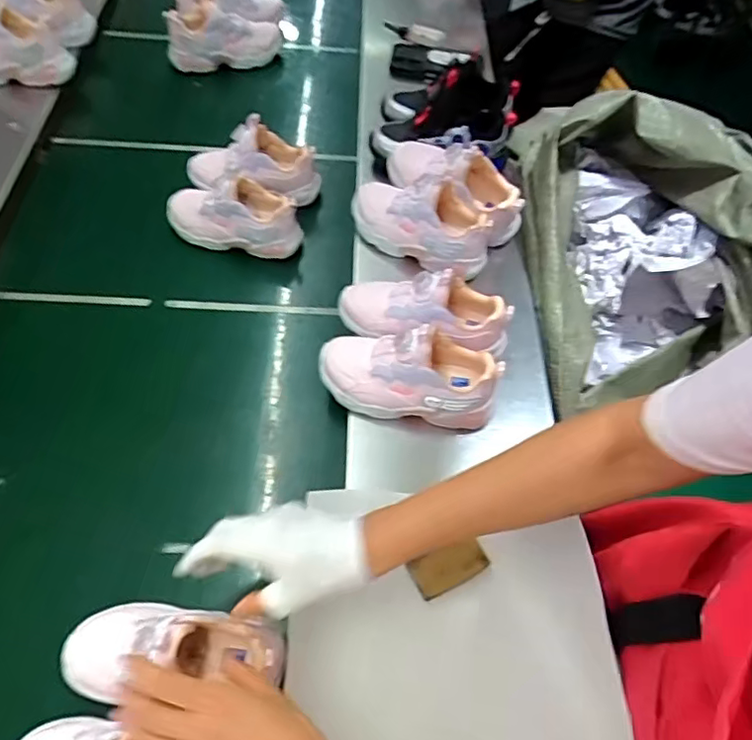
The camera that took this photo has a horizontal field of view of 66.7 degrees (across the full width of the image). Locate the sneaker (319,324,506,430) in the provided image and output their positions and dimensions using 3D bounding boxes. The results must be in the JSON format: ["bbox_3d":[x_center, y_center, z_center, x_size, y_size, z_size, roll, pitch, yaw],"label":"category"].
[{"bbox_3d":[0.038,-0.005,0.634,0.199,0.113,0.086,9,57,1],"label":"sneaker"}]

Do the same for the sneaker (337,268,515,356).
[{"bbox_3d":[0.058,-0.073,0.670,0.201,0.098,0.084,7,57,-1],"label":"sneaker"}]

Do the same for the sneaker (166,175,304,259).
[{"bbox_3d":[-0.203,-0.222,0.802,0.201,0.082,0.073,8,57,0],"label":"sneaker"}]

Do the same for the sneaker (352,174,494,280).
[{"bbox_3d":[0.058,-0.207,0.765,0.205,0.099,0.073,27,59,12],"label":"sneaker"}]

